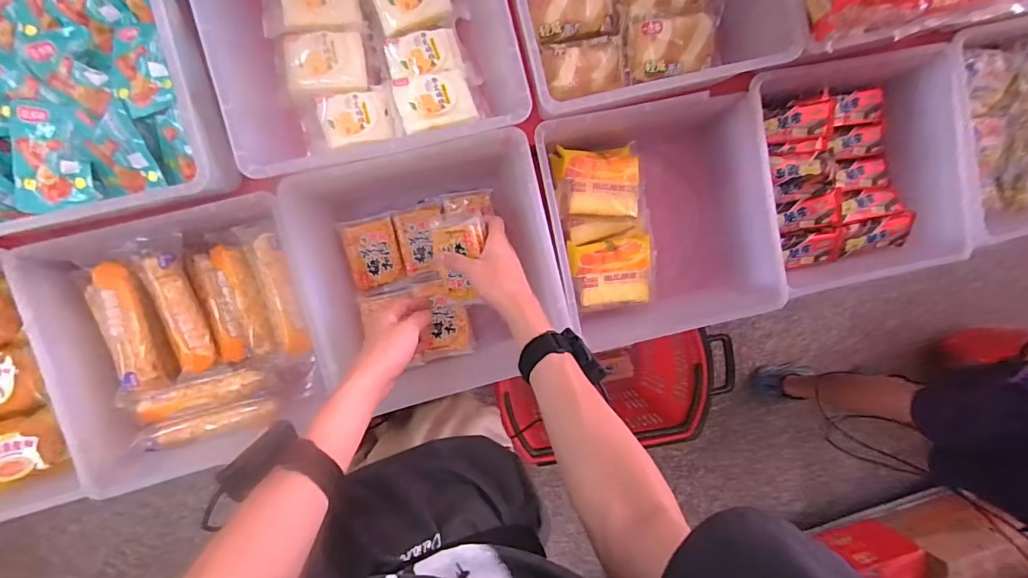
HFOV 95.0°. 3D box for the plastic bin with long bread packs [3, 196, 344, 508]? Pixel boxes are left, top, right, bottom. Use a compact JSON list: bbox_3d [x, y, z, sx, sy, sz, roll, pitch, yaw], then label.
[{"bbox_3d":[-0.384,0.059,0.590,0.286,0.103,0.299,-15,96,-6],"label":"plastic bin with long bread packs"}]

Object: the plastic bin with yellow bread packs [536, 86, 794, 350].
[{"bbox_3d":[0.190,-0.085,0.672,0.286,0.147,0.306,-13,96,-6],"label":"plastic bin with yellow bread packs"}]

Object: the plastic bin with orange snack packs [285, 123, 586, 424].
[{"bbox_3d":[-0.099,-0.014,0.632,0.309,0.126,0.310,-15,96,-6],"label":"plastic bin with orange snack packs"}]

